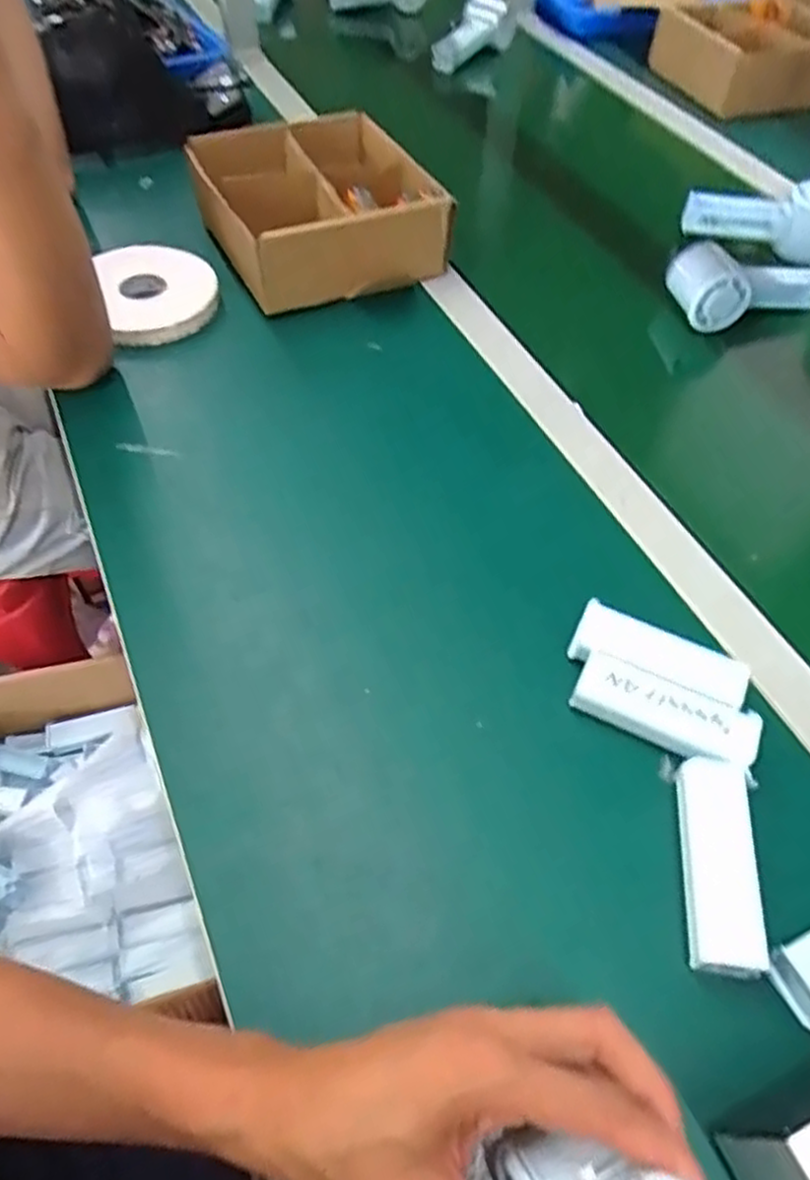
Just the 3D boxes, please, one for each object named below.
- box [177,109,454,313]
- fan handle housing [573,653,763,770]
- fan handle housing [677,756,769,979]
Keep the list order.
[{"bbox_3d":[-0.084,-0.358,0.698,0.196,0.089,0.201,-26,59,-18],"label":"box"},{"bbox_3d":[0.151,0.073,0.426,0.101,0.020,0.037,22,57,14],"label":"fan handle housing"},{"bbox_3d":[0.158,0.138,0.370,0.033,0.020,0.101,7,55,4],"label":"fan handle housing"}]

